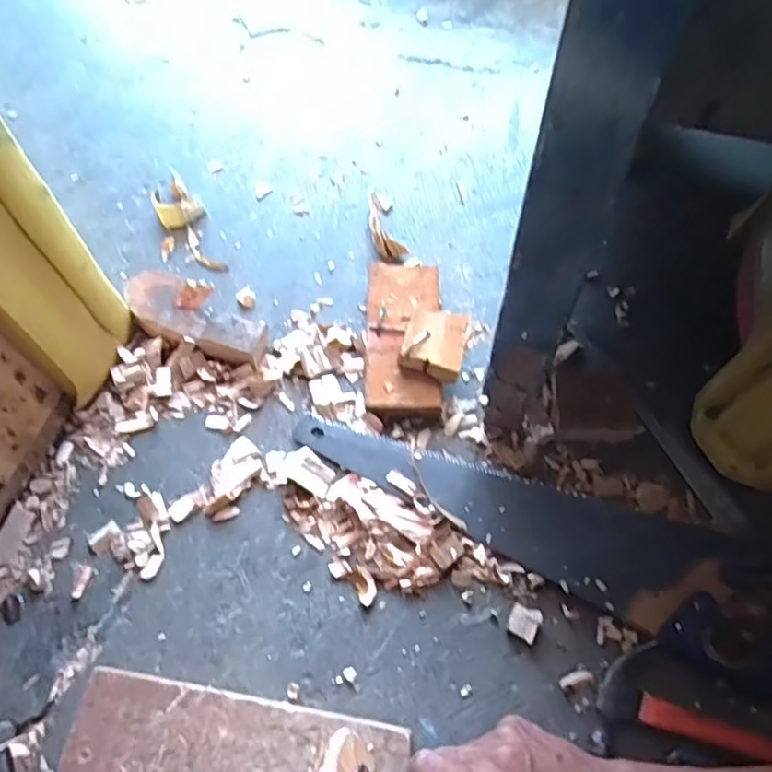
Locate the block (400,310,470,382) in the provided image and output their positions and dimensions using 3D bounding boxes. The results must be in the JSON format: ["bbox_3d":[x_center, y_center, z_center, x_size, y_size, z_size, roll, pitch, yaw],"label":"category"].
[{"bbox_3d":[0.050,-0.043,0.641,0.060,0.032,0.067,10,64,6],"label":"block"}]

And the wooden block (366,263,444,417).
[{"bbox_3d":[0.020,-0.054,0.679,0.078,0.037,0.183,0,63,0],"label":"wooden block"}]

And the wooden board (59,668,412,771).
[{"bbox_3d":[-0.124,0.306,0.514,0.271,0.032,0.085,9,63,5],"label":"wooden board"}]

